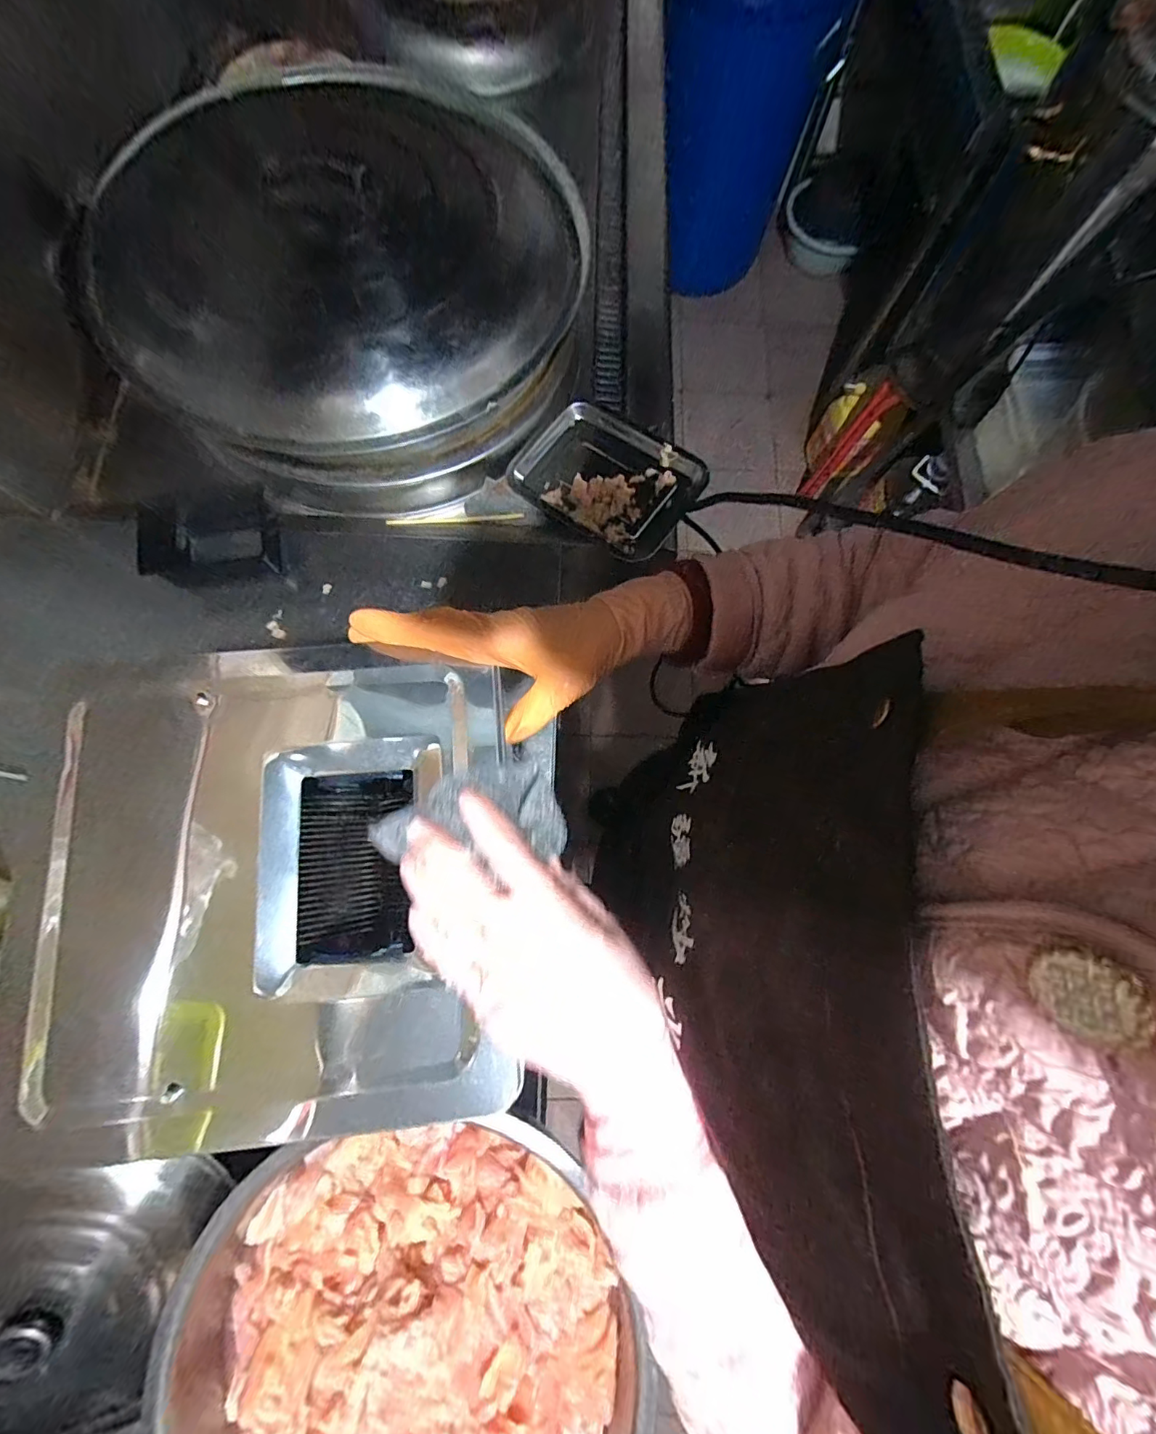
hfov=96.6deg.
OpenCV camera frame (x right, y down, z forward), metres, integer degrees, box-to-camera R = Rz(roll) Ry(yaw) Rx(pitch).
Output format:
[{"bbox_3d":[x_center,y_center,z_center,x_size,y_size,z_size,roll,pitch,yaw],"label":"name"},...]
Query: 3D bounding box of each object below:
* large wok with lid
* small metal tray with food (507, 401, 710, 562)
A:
[{"bbox_3d":[-0.303,-0.581,0.691,0.557,0.215,0.566,23,77,3],"label":"large wok with lid"},{"bbox_3d":[0.036,-0.350,0.739,0.257,0.032,0.185,36,78,6],"label":"small metal tray with food"}]

